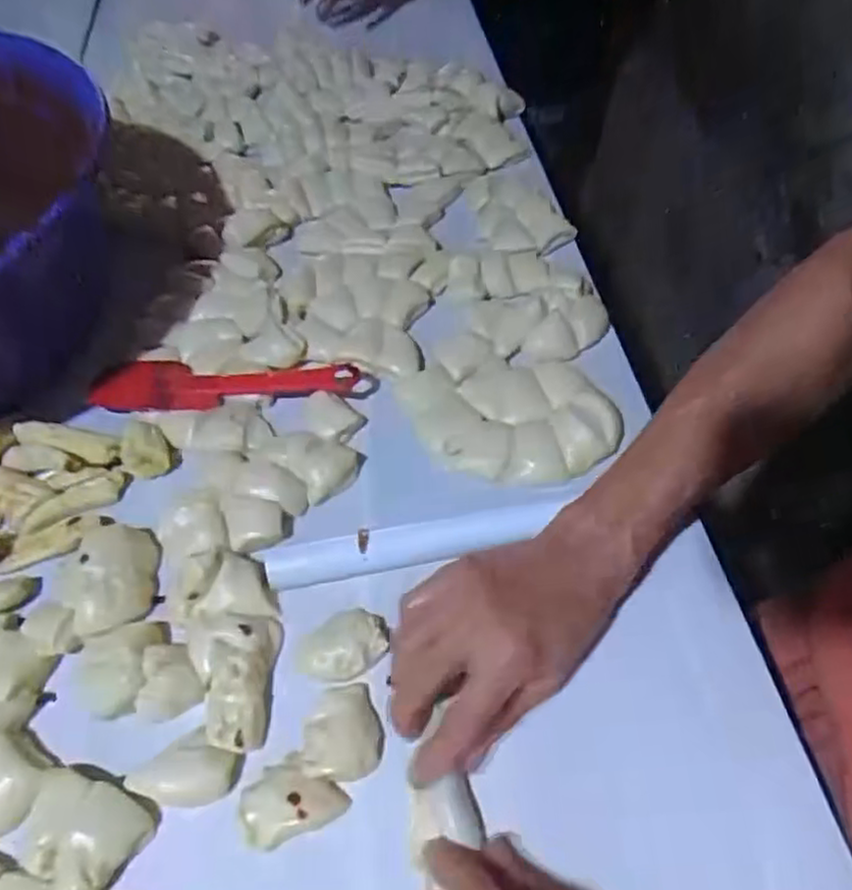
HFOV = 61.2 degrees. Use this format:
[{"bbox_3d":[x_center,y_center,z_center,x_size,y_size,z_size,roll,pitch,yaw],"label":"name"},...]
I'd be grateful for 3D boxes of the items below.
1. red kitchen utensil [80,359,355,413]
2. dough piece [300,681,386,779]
[{"bbox_3d":[-0.147,-0.045,0.529,0.189,0.010,0.048,0,53,5],"label":"red kitchen utensil"},{"bbox_3d":[-0.044,0.152,0.385,0.040,0.013,0.049,-1,53,4],"label":"dough piece"}]

